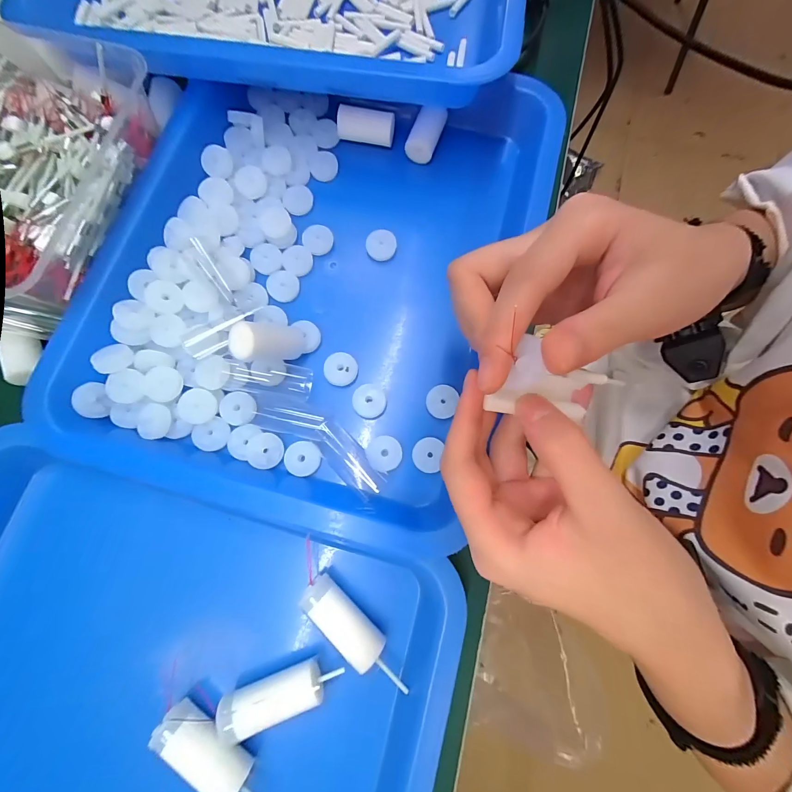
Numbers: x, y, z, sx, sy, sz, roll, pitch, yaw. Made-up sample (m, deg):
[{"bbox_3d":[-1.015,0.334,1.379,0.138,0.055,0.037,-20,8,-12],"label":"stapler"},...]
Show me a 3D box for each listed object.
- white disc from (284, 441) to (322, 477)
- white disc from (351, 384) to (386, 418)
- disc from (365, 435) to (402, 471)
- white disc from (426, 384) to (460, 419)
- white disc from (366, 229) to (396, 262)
[{"bbox_3d":[-0.056,0.037,0.212,0.021,0.004,0.020,0,77,-1],"label":"white disc"},{"bbox_3d":[-0.017,0.002,0.218,0.021,0.004,0.020,0,77,-1],"label":"white disc"},{"bbox_3d":[-0.007,0.034,0.214,0.022,0.004,0.021,0,77,-1],"label":"disc"},{"bbox_3d":[0.028,0.003,0.221,0.018,0.005,0.020,19,77,3],"label":"white disc"},{"bbox_3d":[-0.010,-0.106,0.248,0.020,0.006,0.021,0,77,-1],"label":"white disc"}]

